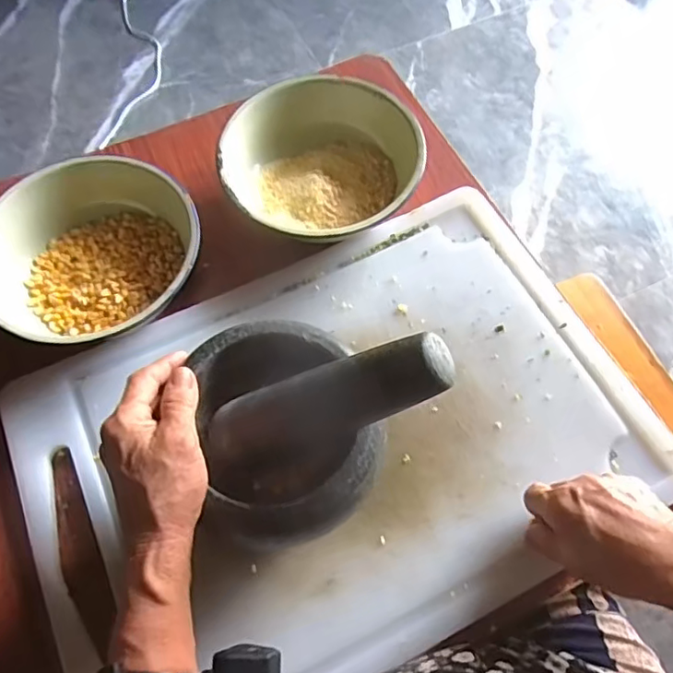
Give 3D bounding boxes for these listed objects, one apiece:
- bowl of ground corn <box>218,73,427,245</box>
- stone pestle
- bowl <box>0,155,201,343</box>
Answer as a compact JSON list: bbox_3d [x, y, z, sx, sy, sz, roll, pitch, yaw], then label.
[{"bbox_3d":[-0.012,-0.175,0.567,0.182,0.065,0.161,13,64,8],"label":"bowl of ground corn"},{"bbox_3d":[-0.012,0.045,0.351,0.176,0.035,0.043,-27,63,28],"label":"stone pestle"},{"bbox_3d":[-0.213,-0.069,0.507,0.183,0.074,0.149,-28,66,-13],"label":"bowl"}]

